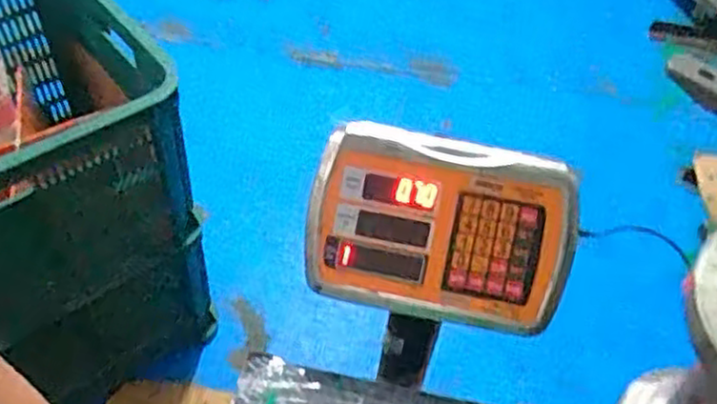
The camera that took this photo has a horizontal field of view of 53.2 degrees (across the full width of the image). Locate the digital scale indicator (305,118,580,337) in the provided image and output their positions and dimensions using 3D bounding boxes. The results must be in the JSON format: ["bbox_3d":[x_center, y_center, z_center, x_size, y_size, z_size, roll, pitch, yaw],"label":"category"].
[{"bbox_3d":[0.078,0.025,0.699,0.242,0.070,0.168,11,93,3],"label":"digital scale indicator"}]

